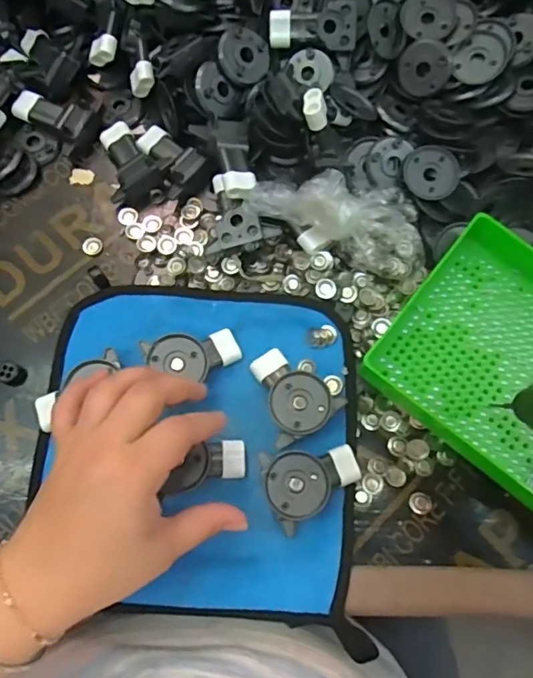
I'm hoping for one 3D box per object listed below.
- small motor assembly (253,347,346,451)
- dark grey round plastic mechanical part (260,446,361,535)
[{"bbox_3d":[0.013,0.040,0.363,0.050,0.024,0.064,-42,80,-10],"label":"small motor assembly"},{"bbox_3d":[0.031,0.100,0.347,0.064,0.028,0.050,-7,76,-2],"label":"dark grey round plastic mechanical part"}]

